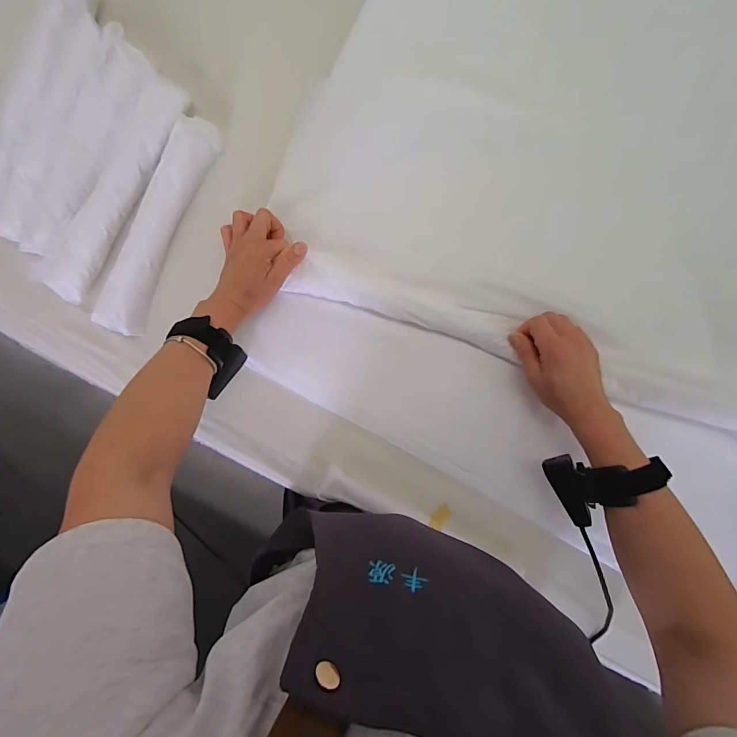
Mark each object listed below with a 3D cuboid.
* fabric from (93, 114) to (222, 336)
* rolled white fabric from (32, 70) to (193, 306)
[{"bbox_3d":[-0.260,-0.174,0.463,0.054,0.036,0.279,27,97,2],"label":"fabric"},{"bbox_3d":[-0.312,-0.216,0.460,0.060,0.036,0.292,34,97,2],"label":"rolled white fabric"}]

